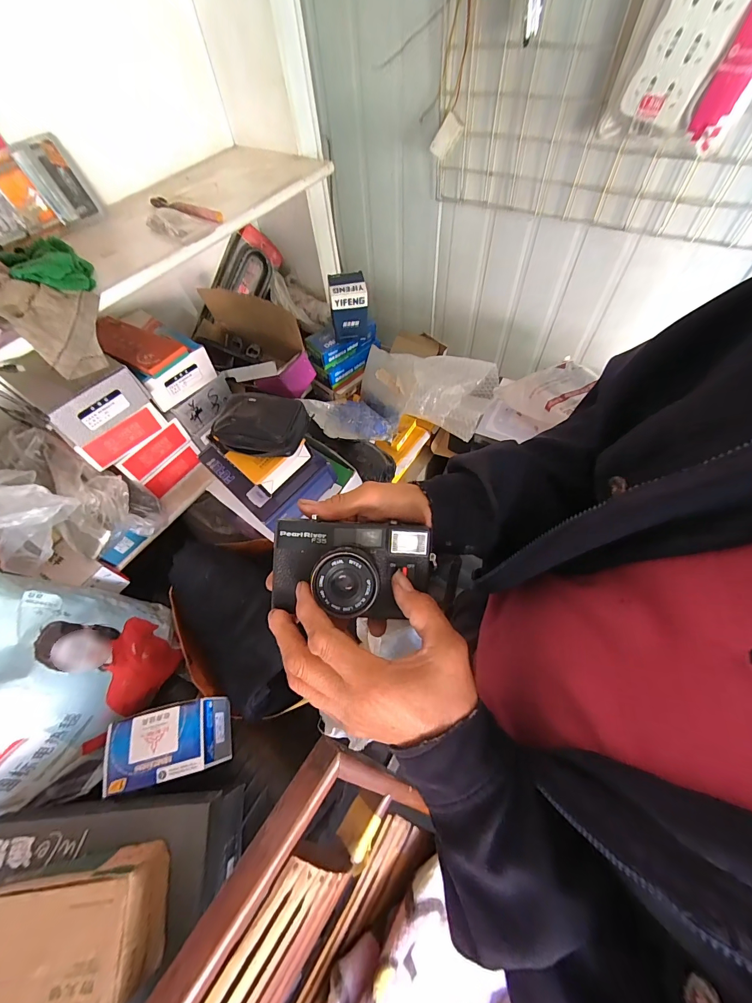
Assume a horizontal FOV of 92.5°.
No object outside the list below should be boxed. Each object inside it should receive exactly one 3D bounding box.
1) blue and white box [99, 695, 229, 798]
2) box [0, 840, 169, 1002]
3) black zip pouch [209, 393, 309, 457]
[{"bbox_3d":[-0.301,0.359,0.534,0.148,0.080,0.093,-14,57,-5],"label":"blue and white box"},{"bbox_3d":[-0.337,0.458,0.378,0.213,0.057,0.119,-8,57,-1],"label":"box"},{"bbox_3d":[-0.182,-0.122,0.559,0.153,0.065,0.080,5,58,8],"label":"black zip pouch"}]

